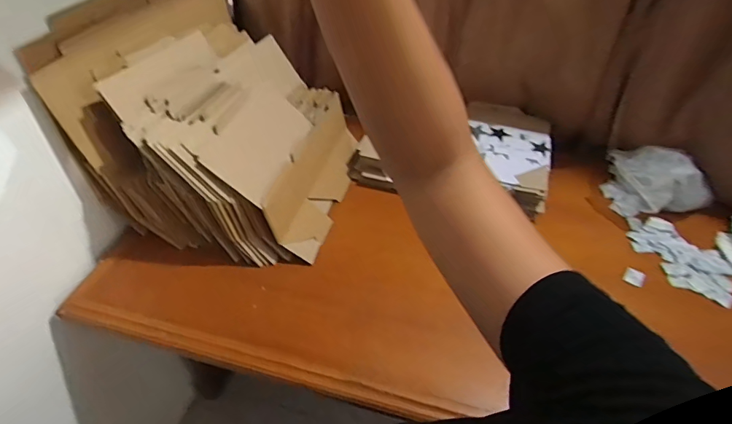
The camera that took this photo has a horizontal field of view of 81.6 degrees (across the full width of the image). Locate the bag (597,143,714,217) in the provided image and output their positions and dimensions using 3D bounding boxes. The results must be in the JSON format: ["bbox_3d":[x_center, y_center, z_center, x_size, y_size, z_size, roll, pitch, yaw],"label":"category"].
[{"bbox_3d":[0.636,-0.067,0.949,0.113,0.139,0.211,-31,54,-29],"label":"bag"}]

